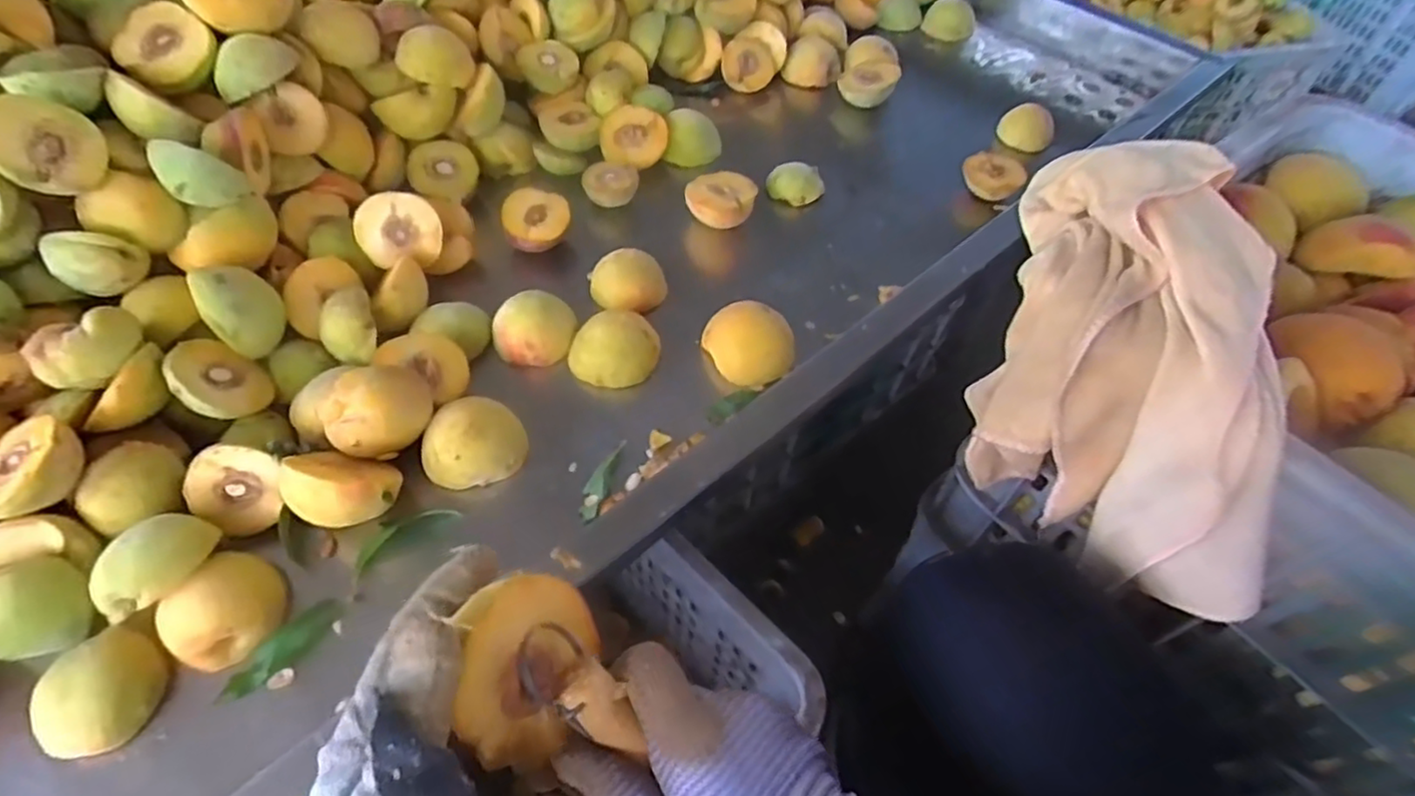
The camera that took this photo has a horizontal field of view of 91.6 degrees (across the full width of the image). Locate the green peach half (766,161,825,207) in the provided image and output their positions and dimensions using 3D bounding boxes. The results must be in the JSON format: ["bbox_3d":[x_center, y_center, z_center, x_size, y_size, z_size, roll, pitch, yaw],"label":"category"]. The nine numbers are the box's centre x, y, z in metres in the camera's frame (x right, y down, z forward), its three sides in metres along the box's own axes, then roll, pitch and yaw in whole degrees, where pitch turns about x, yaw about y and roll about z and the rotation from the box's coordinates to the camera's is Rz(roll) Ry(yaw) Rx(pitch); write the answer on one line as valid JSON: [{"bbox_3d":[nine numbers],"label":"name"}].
[{"bbox_3d":[0.082,-0.198,0.648,0.052,0.032,0.037,11,54,5],"label":"green peach half"}]

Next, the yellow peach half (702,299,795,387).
[{"bbox_3d":[0.031,-0.039,0.508,0.067,0.058,0.049,7,54,2],"label":"yellow peach half"}]

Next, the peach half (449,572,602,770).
[{"bbox_3d":[-0.081,0.112,0.285,0.058,0.035,0.065,25,66,-39],"label":"peach half"}]

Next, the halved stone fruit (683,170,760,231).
[{"bbox_3d":[0.011,-0.174,0.621,0.060,0.032,0.062,13,54,6],"label":"halved stone fruit"}]

